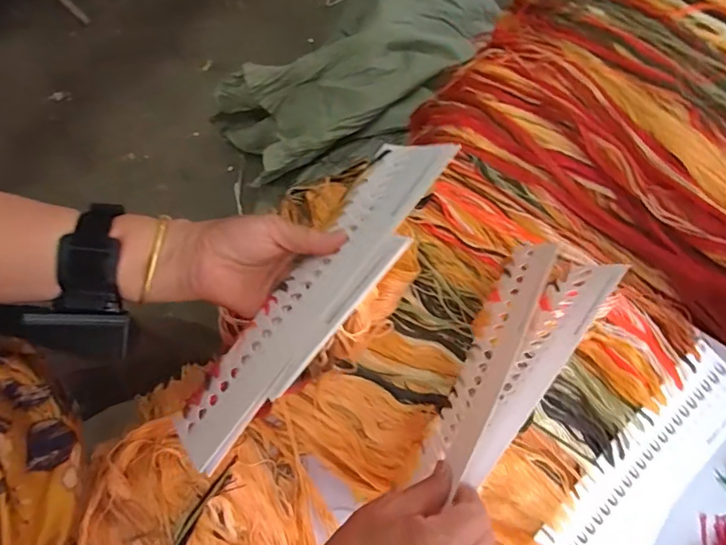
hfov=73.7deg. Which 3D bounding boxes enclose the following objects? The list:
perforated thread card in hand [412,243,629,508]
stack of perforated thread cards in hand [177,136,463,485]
[{"bbox_3d":[0.117,0.068,0.393,0.069,0.068,0.204,34,78,8],"label":"perforated thread card in hand"},{"bbox_3d":[-0.027,0.009,0.328,0.261,0.097,0.007,-52,124,-13],"label":"stack of perforated thread cards in hand"}]

